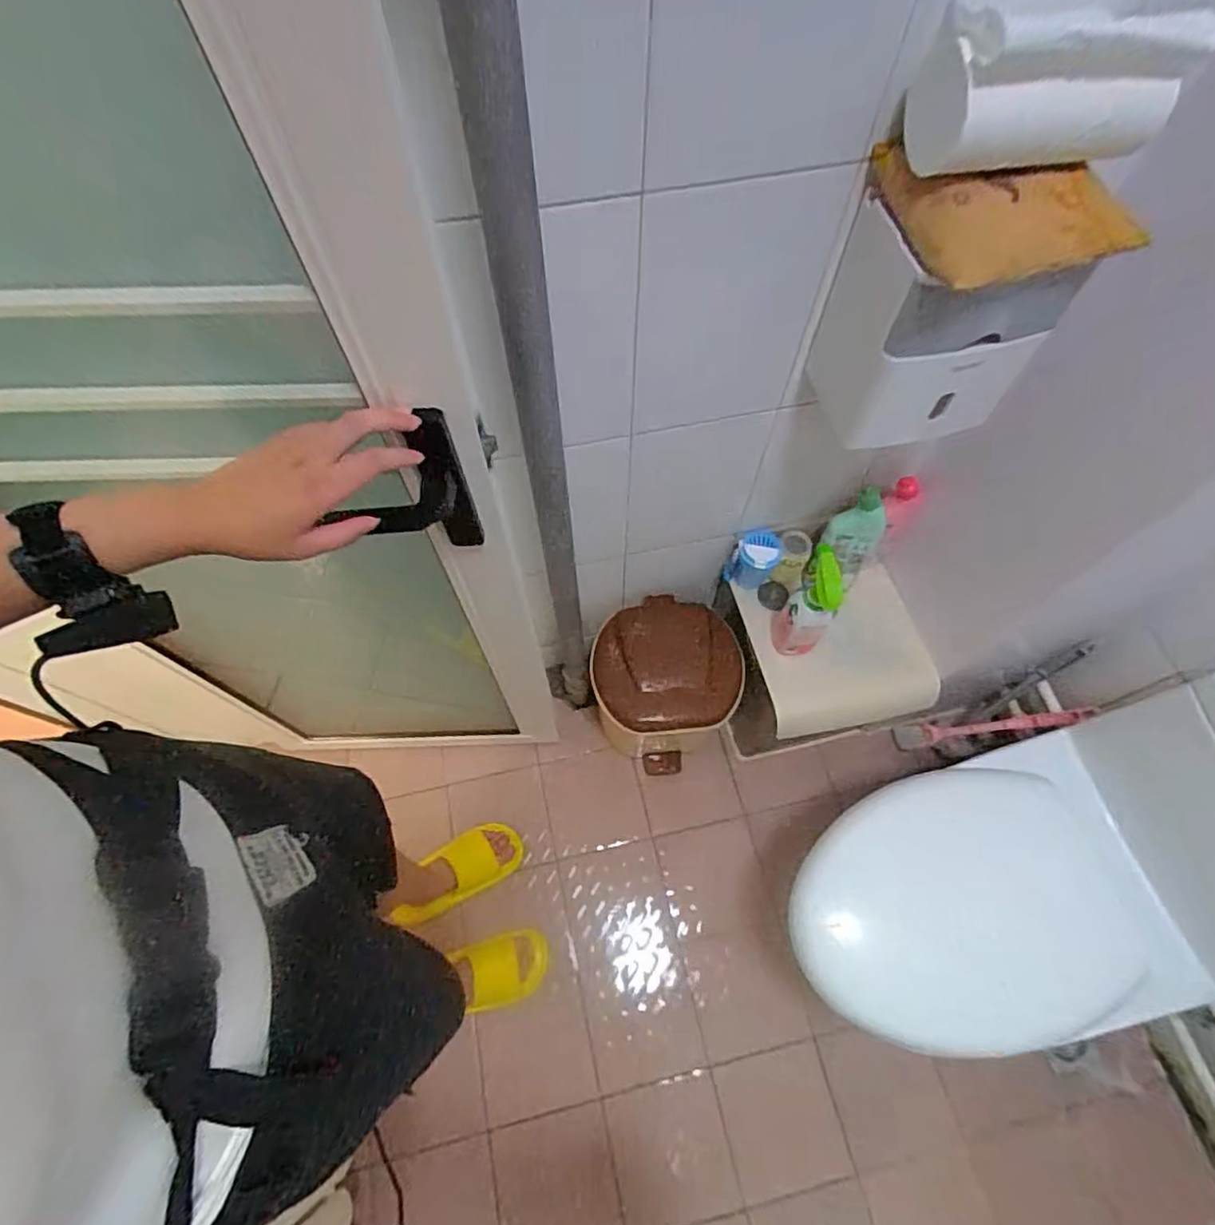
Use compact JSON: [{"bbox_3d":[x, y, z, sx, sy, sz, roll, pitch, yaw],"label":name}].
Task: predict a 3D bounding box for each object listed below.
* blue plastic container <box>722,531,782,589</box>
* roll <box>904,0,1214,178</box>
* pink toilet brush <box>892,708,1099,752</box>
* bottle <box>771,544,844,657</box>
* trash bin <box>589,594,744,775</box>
[{"bbox_3d":[0.264,-0.095,1.137,0.082,0.102,0.080,24,68,11],"label":"blue plastic container"},{"bbox_3d":[0.343,-0.409,0.490,0.195,0.101,0.059,-8,66,-3],"label":"roll"},{"bbox_3d":[0.754,0.229,1.250,0.038,0.365,0.057,29,56,-31],"label":"pink toilet brush"},{"bbox_3d":[0.325,0.001,1.028,0.083,0.227,0.080,29,69,13],"label":"bottle"},{"bbox_3d":[0.111,0.151,1.275,0.272,0.290,0.259,-2,66,0],"label":"trash bin"}]

